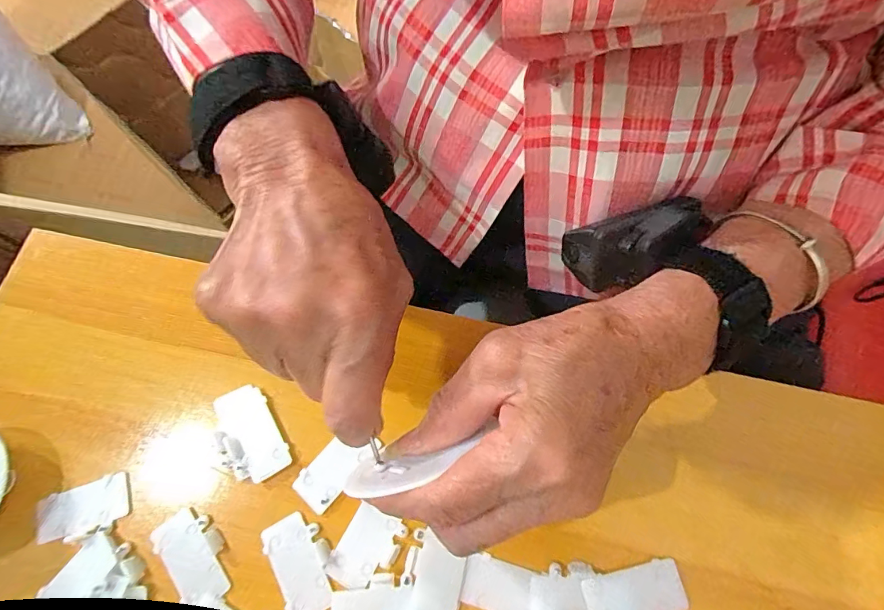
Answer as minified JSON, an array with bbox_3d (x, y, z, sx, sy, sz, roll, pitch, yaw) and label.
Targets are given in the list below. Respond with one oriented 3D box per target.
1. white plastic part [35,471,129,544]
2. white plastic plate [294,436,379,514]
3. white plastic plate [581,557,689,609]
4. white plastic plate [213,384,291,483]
[{"bbox_3d":[-0.191,0.109,0.240,0.046,0.004,0.026,-19,71,-4],"label":"white plastic part"},{"bbox_3d":[-0.057,0.086,0.244,0.024,0.004,0.047,41,77,15],"label":"white plastic plate"},{"bbox_3d":[0.094,0.142,0.219,0.047,0.004,0.027,-12,71,-2],"label":"white plastic plate"},{"bbox_3d":[-0.107,0.071,0.249,0.032,0.007,0.051,-30,72,-8],"label":"white plastic plate"}]

